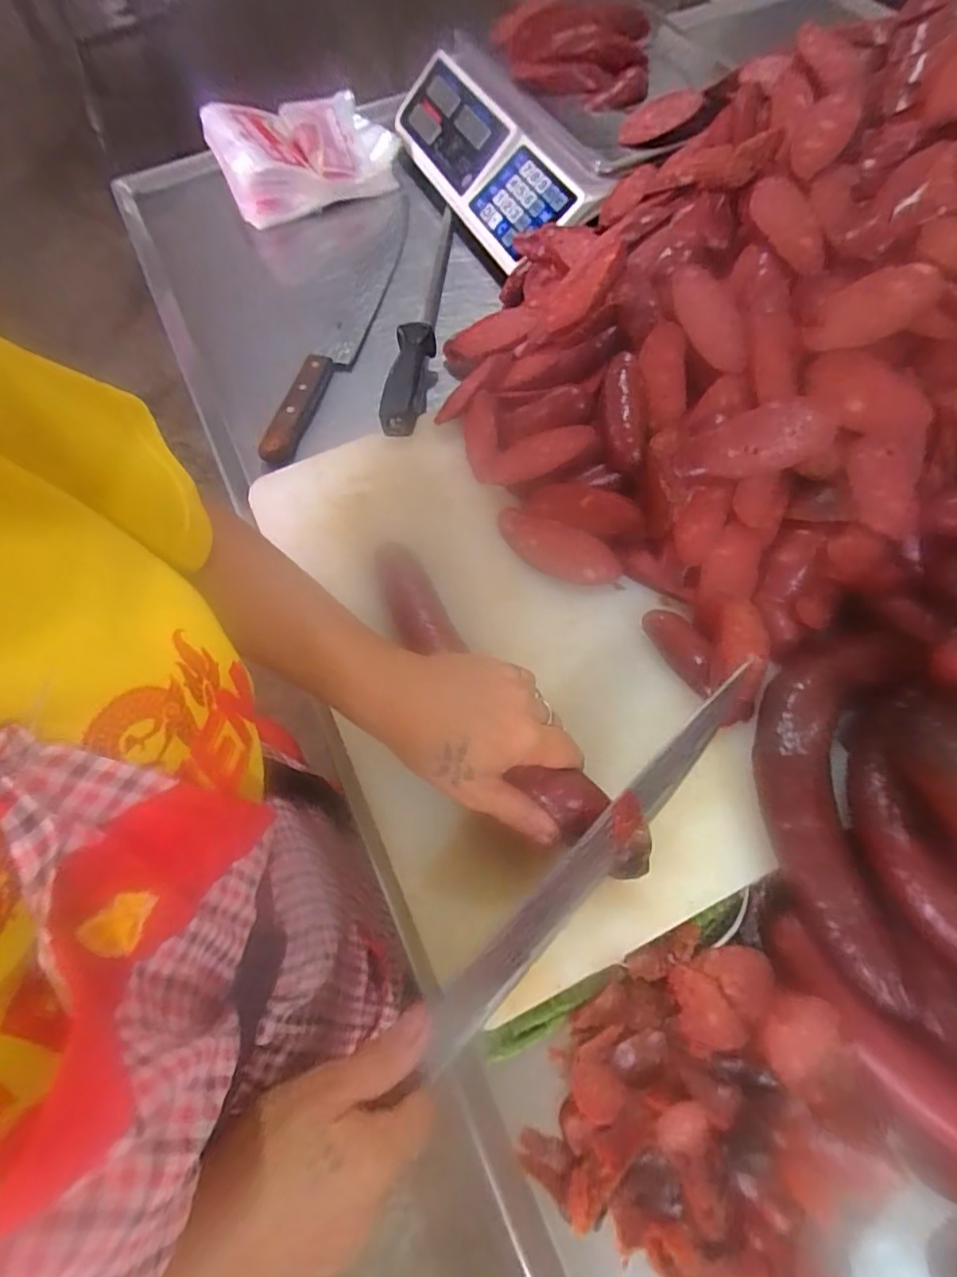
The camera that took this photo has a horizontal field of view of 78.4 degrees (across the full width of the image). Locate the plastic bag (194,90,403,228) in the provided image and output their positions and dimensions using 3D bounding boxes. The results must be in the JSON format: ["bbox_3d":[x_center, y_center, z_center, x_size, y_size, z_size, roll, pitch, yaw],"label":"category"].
[{"bbox_3d":[-0.204,-0.579,0.697,0.206,0.065,0.143,-21,66,-6],"label":"plastic bag"}]

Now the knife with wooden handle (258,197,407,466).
[{"bbox_3d":[-0.130,-0.332,0.600,0.044,0.028,0.391,10,66,8],"label":"knife with wooden handle"}]

